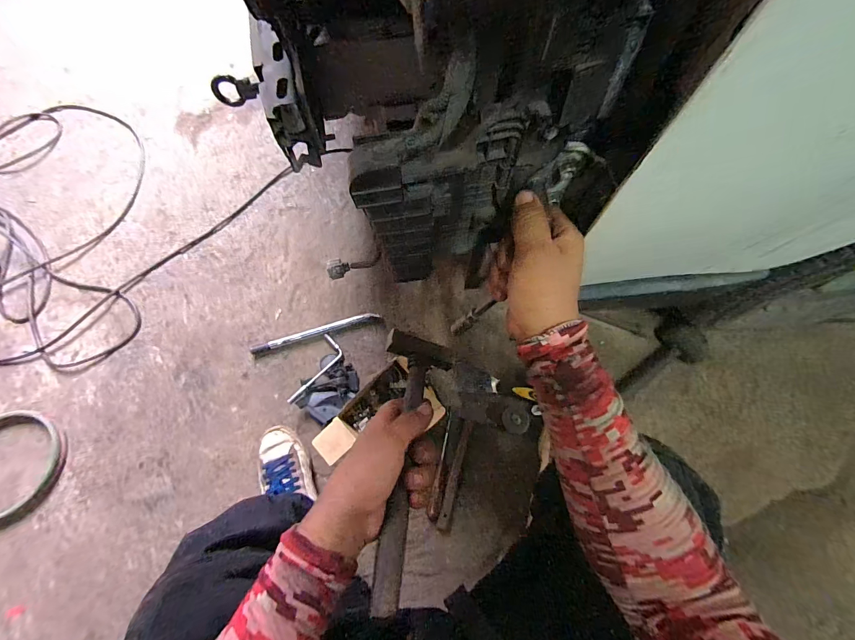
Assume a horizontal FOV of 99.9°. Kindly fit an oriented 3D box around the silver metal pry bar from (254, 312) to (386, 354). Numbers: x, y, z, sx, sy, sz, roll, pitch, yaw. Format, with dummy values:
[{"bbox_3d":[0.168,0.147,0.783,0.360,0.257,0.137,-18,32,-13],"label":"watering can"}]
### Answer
[{"bbox_3d":[-0.262,0.027,0.843,0.308,0.022,0.026,-15,73,-3],"label":"silver metal pry bar"}]

